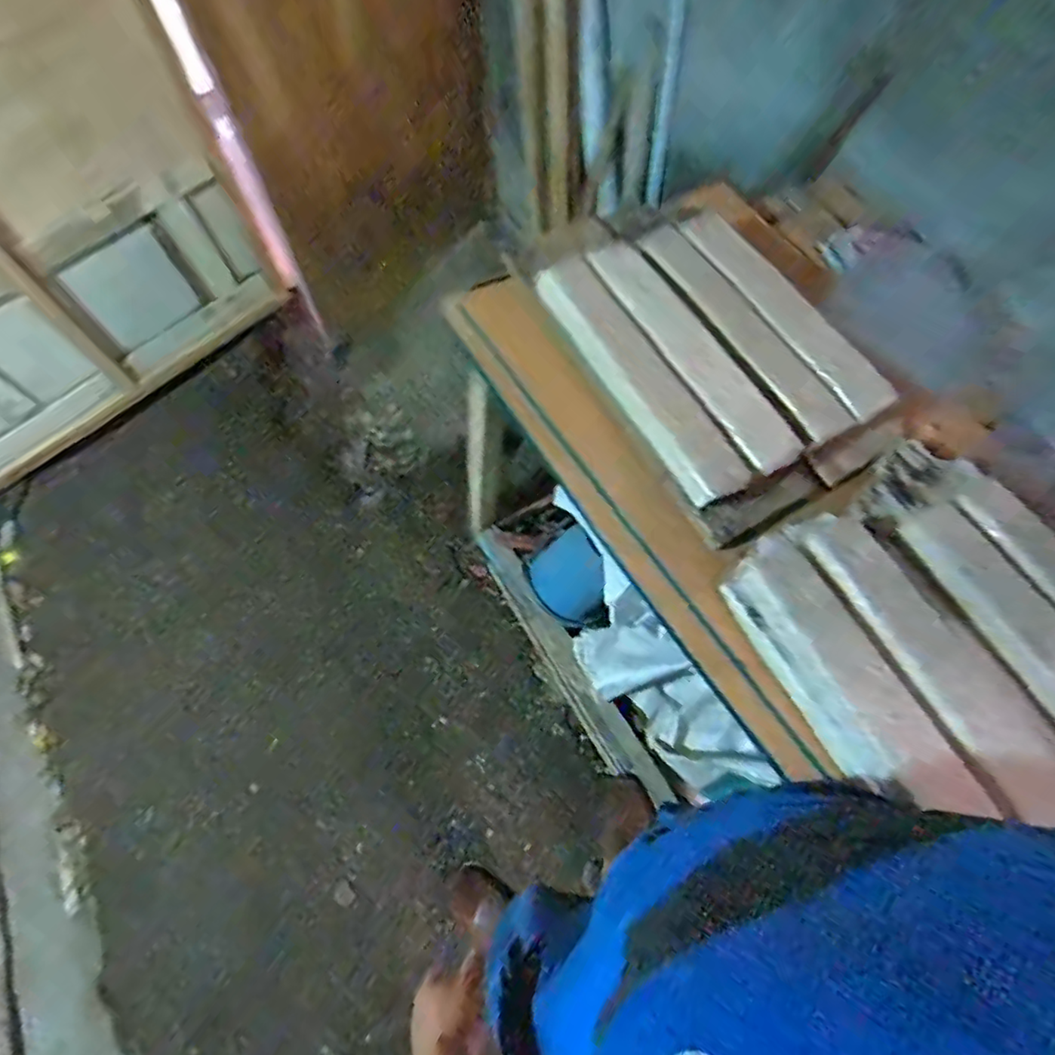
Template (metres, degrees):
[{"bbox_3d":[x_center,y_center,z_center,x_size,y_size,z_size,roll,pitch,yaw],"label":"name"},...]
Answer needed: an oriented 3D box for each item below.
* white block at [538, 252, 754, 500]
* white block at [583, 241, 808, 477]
[{"bbox_3d":[0.132,-0.190,0.708,0.084,0.039,0.376,-28,70,-14],"label":"white block"},{"bbox_3d":[0.203,-0.224,0.731,0.077,0.039,0.363,-31,71,-15],"label":"white block"}]

